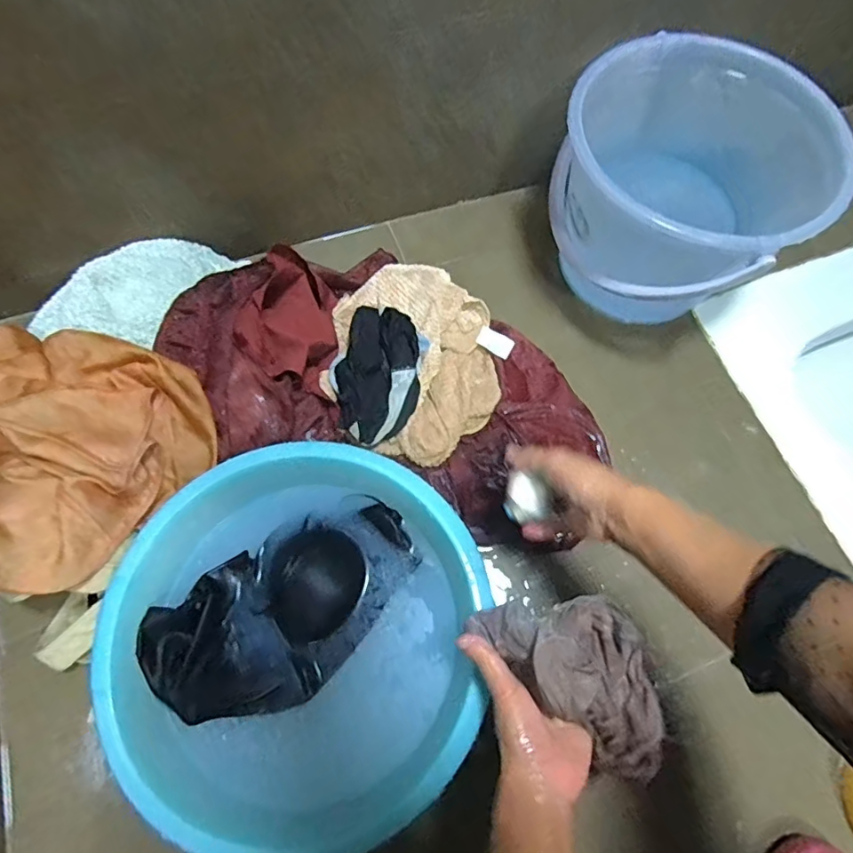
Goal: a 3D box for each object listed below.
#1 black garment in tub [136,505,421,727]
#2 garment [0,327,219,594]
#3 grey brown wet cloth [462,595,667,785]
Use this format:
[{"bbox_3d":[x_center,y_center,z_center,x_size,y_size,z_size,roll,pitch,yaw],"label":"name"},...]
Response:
[{"bbox_3d":[-0.130,0.176,0.519,0.264,0.033,0.149,-30,71,-13],"label":"black garment in tub"},{"bbox_3d":[-0.381,0.002,0.535,0.276,0.085,0.233,31,70,11],"label":"garment"},{"bbox_3d":[0.131,0.188,0.426,0.171,0.063,0.096,42,73,15],"label":"grey brown wet cloth"}]

